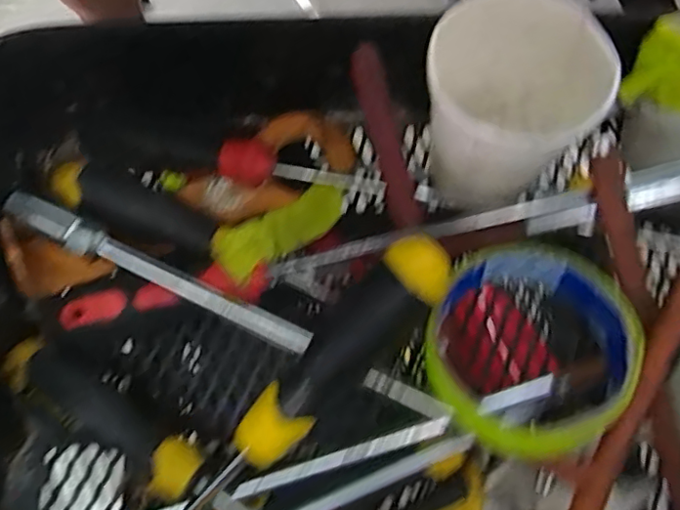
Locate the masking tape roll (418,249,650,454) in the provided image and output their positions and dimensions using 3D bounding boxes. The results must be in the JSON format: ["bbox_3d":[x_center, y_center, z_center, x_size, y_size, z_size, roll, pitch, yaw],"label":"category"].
[{"bbox_3d":[0.078,0.039,0.248,0.083,0.045,0.089,0,74,-1],"label":"masking tape roll"}]

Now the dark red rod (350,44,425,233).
[{"bbox_3d":[0.021,-0.054,0.267,0.013,0.009,0.084,-17,95,-6],"label":"dark red rod"}]

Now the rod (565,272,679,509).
[{"bbox_3d":[0.116,0.080,0.242,0.012,0.012,0.154,23,93,5],"label":"rod"}]

